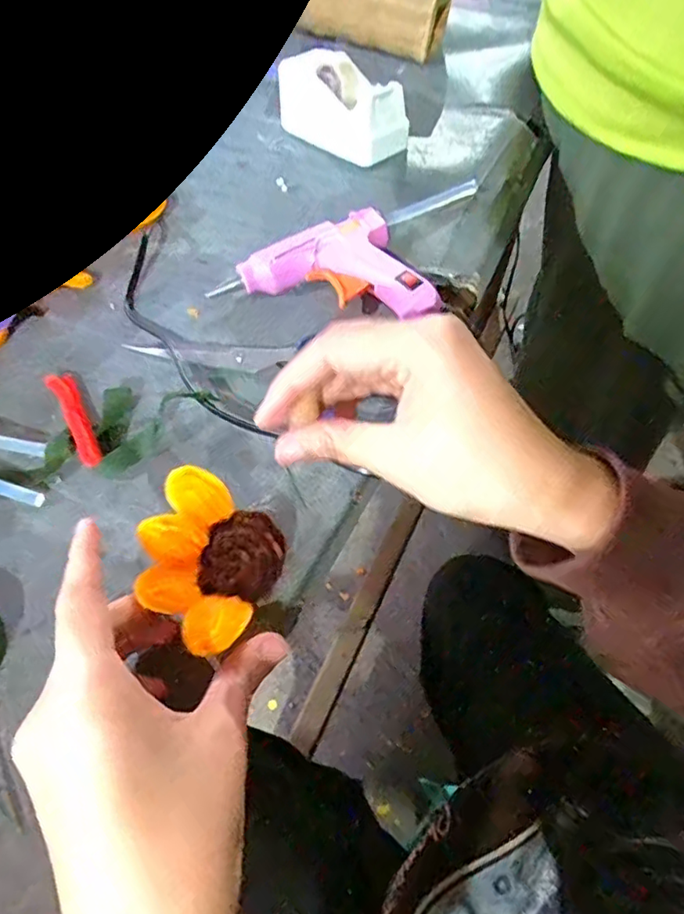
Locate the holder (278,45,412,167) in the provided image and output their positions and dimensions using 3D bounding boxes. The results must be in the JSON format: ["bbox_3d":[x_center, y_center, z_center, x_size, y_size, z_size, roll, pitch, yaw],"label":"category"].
[{"bbox_3d":[-0.004,-0.260,0.425,0.047,0.050,0.107,-39,64,-21],"label":"holder"}]

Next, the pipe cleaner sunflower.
[{"bbox_3d":[-0.060,0.045,0.254,0.057,0.030,0.071,15,60,13],"label":"pipe cleaner sunflower"}]

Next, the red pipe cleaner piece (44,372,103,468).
[{"bbox_3d":[-0.149,-0.023,0.321,0.014,0.008,0.076,-29,61,-16],"label":"red pipe cleaner piece"}]

